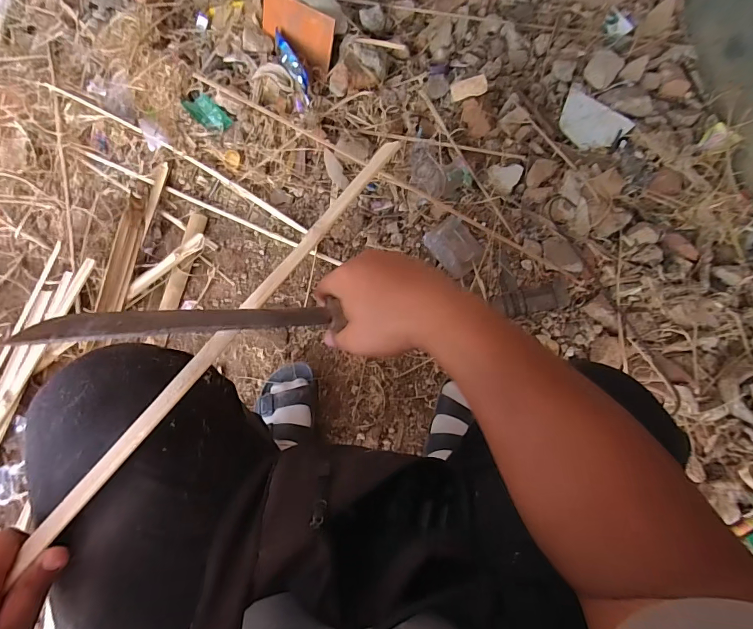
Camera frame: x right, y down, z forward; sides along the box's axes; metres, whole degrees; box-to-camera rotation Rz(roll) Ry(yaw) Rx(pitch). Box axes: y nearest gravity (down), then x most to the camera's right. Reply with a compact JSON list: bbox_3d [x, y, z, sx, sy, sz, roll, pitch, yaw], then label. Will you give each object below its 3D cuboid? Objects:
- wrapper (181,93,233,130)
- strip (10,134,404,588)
[{"bbox_3d":[-0.386,-0.460,0.894,0.109,0.018,0.057,41,79,9],"label":"wrapper"},{"bbox_3d":[-0.119,0.010,0.330,0.023,0.012,0.430,38,80,8],"label":"strip"}]

